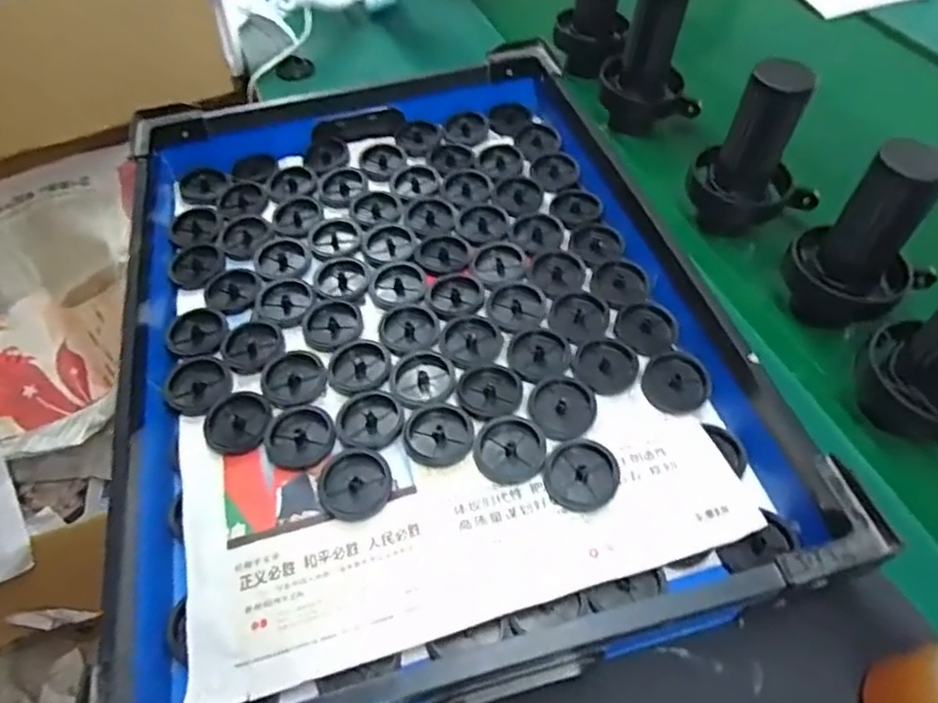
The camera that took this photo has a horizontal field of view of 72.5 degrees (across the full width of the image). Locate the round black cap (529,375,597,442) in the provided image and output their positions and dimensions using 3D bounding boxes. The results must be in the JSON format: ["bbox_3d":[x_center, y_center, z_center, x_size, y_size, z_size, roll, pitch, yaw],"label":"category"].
[{"bbox_3d":[0.072,0.045,0.499,0.050,0.010,0.052,-1,53,1],"label":"round black cap"}]

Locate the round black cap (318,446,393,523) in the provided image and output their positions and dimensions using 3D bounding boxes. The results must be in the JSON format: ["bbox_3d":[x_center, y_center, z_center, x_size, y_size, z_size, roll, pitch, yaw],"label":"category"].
[{"bbox_3d":[-0.084,0.095,0.468,0.051,0.007,0.055,-1,53,1],"label":"round black cap"}]

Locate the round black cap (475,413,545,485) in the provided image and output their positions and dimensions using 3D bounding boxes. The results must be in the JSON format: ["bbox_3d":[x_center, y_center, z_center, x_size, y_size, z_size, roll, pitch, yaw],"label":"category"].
[{"bbox_3d":[0.030,0.073,0.477,0.049,0.010,0.053,-1,53,1],"label":"round black cap"}]

